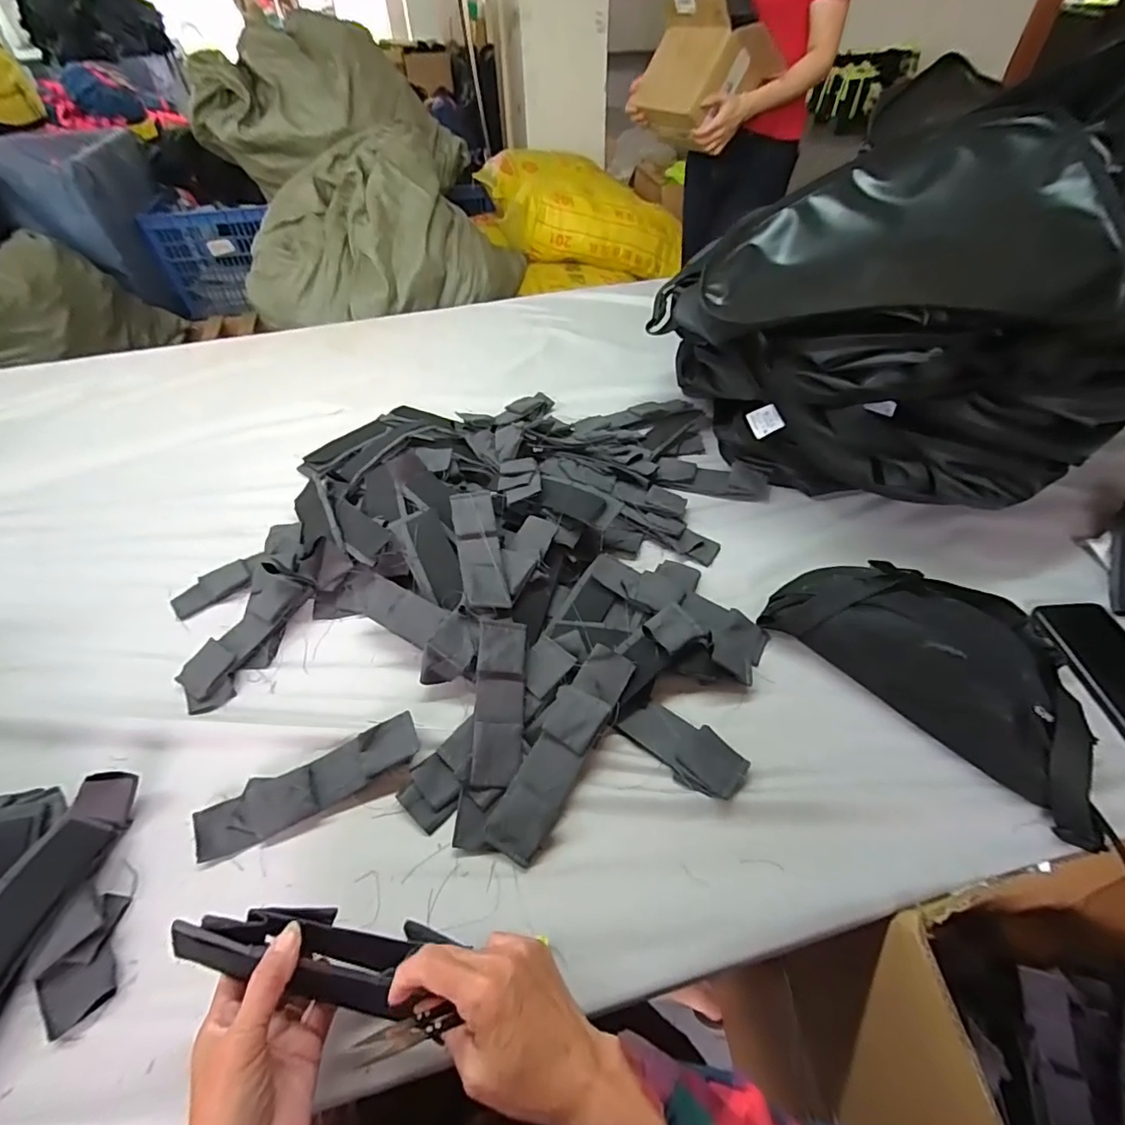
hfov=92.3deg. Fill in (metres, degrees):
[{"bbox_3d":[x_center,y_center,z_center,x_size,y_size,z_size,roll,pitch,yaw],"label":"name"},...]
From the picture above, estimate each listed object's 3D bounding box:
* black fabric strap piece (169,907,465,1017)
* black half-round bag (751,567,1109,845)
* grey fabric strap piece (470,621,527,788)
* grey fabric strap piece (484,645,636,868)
[{"bbox_3d":[-0.166,0.257,0.355,0.159,0.046,0.049,18,50,-12],"label":"black fabric strap piece"},{"bbox_3d":[0.374,0.080,0.521,0.172,0.079,0.304,-35,56,-25],"label":"black half-round bag"},{"bbox_3d":[-0.056,0.127,0.501,0.047,0.013,0.147,9,66,-20],"label":"grey fabric strap piece"},{"bbox_3d":[0.000,0.162,0.483,0.048,0.012,0.194,26,64,16],"label":"grey fabric strap piece"}]

